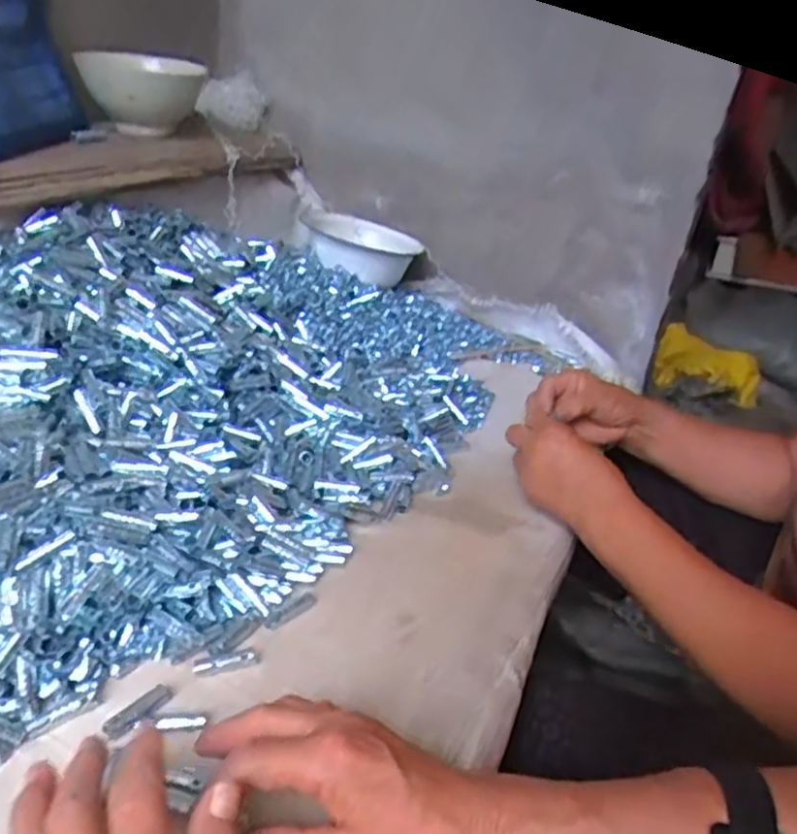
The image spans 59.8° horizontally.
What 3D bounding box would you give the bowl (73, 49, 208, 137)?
[{"bbox_3d":[-0.298,-0.377,0.811,0.127,0.076,0.127,-2,28,-18],"label":"bowl"}]

